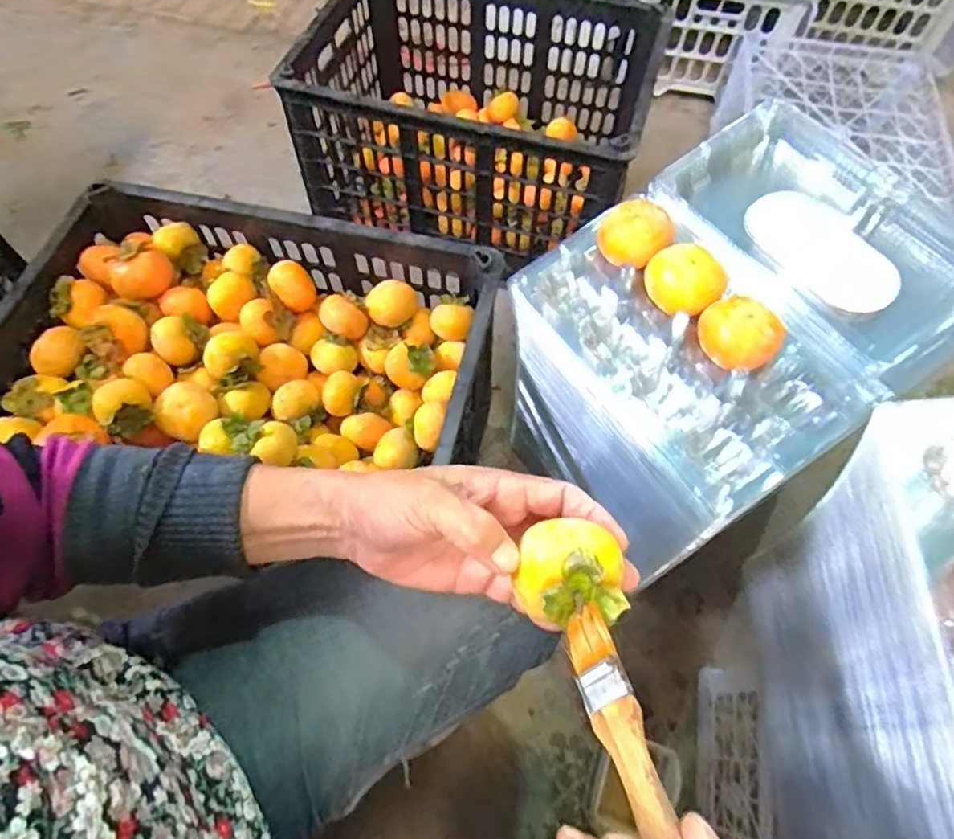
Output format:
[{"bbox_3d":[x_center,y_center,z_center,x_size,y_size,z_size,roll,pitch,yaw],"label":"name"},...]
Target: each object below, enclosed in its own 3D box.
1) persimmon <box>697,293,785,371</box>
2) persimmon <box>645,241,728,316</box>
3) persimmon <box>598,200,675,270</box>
[{"bbox_3d":[0.195,-0.063,0.445,0.050,0.038,0.055,0,65,0],"label":"persimmon"},{"bbox_3d":[0.163,-0.107,0.471,0.053,0.044,0.059,-20,66,-9],"label":"persimmon"},{"bbox_3d":[0.127,-0.149,0.494,0.048,0.053,0.060,-25,67,-11],"label":"persimmon"}]

